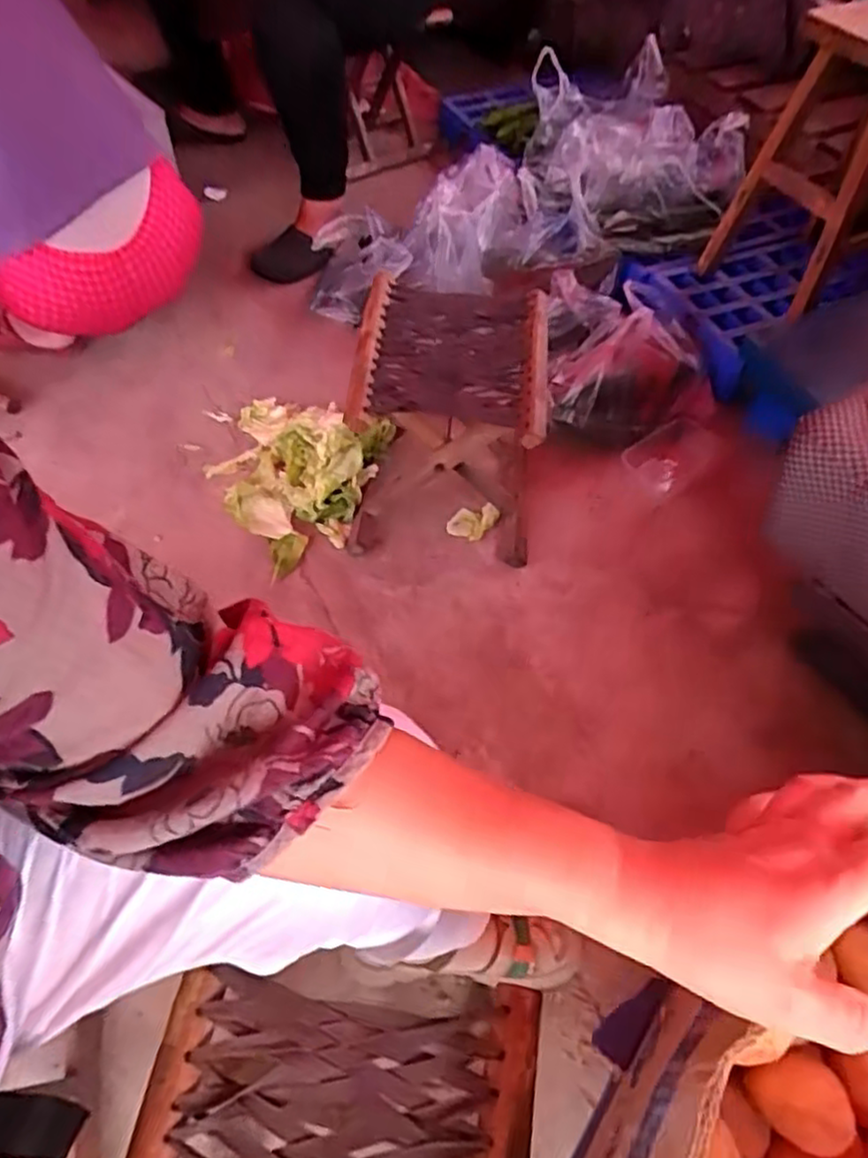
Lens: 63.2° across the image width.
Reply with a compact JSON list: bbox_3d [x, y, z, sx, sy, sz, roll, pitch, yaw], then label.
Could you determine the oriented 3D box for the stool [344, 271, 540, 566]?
[{"bbox_3d":[0.026,-0.264,1.156,0.285,0.286,0.388,5,53,2],"label":"stool"}]

